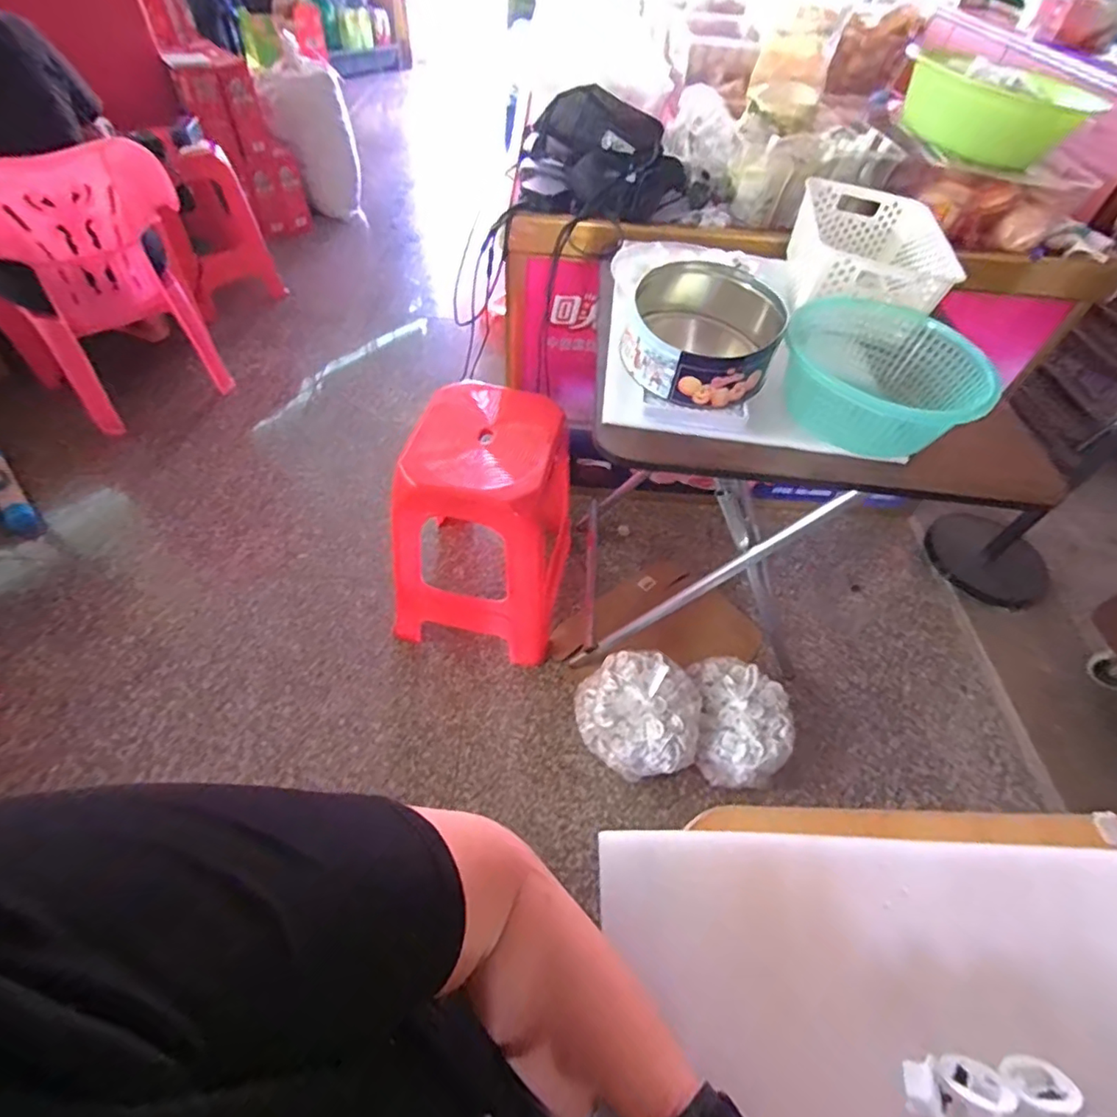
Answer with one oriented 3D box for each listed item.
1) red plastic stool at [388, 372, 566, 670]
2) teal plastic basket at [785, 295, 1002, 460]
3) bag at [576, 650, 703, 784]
[{"bbox_3d":[-0.142,-0.081,1.174,0.324,0.463,0.369,11,52,3],"label":"red plastic stool"},{"bbox_3d":[0.385,-0.219,0.676,0.223,0.090,0.188,17,53,8],"label":"teal plastic basket"},{"bbox_3d":[0.157,0.298,1.077,0.193,0.158,0.251,-29,60,-24],"label":"bag"}]

